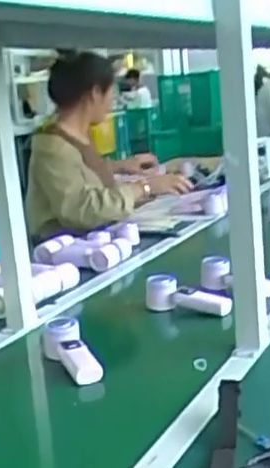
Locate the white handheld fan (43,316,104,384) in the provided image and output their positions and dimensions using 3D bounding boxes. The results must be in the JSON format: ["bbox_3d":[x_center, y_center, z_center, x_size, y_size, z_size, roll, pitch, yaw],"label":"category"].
[{"bbox_3d":[-0.099,0.187,1.134,0.055,0.046,0.154,-11,35,-28],"label":"white handheld fan"}]

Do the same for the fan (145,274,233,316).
[{"bbox_3d":[0.101,0.125,1.392,0.167,0.068,0.050,10,14,6],"label":"fan"}]

